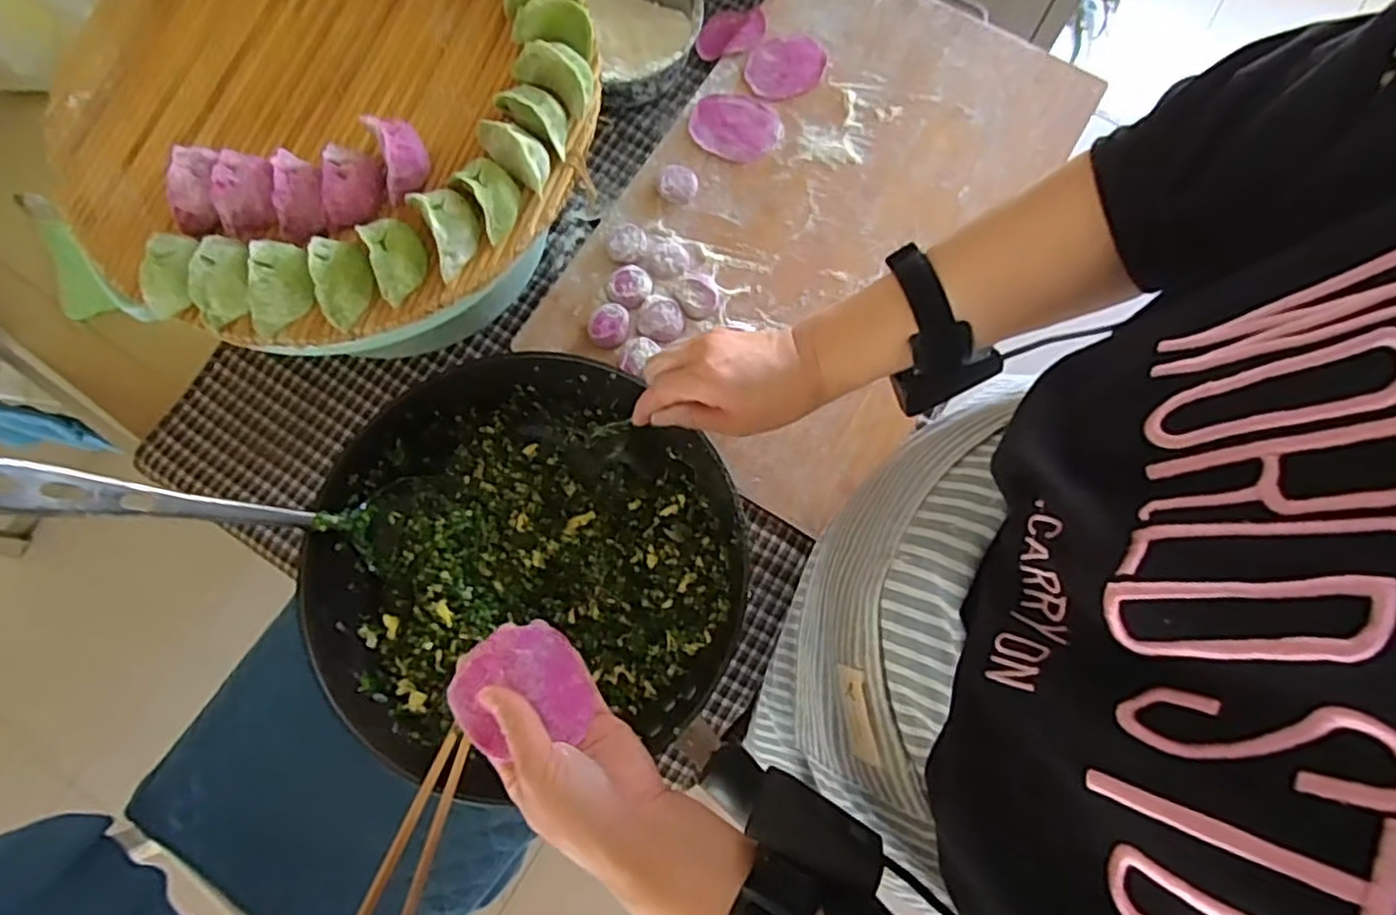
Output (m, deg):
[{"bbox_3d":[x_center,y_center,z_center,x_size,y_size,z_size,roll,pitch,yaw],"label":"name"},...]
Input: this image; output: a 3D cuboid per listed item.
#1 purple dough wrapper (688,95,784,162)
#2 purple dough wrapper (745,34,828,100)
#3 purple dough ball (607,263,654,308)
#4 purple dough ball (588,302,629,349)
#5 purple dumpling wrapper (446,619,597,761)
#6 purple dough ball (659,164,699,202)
[{"bbox_3d":[0.038,-0.331,0.697,0.091,0.005,0.070,25,78,6],"label":"purple dough wrapper"},{"bbox_3d":[0.092,-0.407,0.722,0.071,0.009,0.089,30,78,7],"label":"purple dough wrapper"},{"bbox_3d":[-0.064,-0.161,0.654,0.039,0.016,0.039,0,77,0],"label":"purple dough ball"},{"bbox_3d":[-0.083,-0.122,0.647,0.036,0.018,0.043,0,77,0],"label":"purple dough ball"},{"bbox_3d":[-0.111,0.147,0.436,0.074,0.035,0.075,0,77,0],"label":"purple dumpling wrapper"},{"bbox_3d":[-0.018,-0.263,0.666,0.036,0.007,0.037,0,77,0],"label":"purple dough ball"}]

